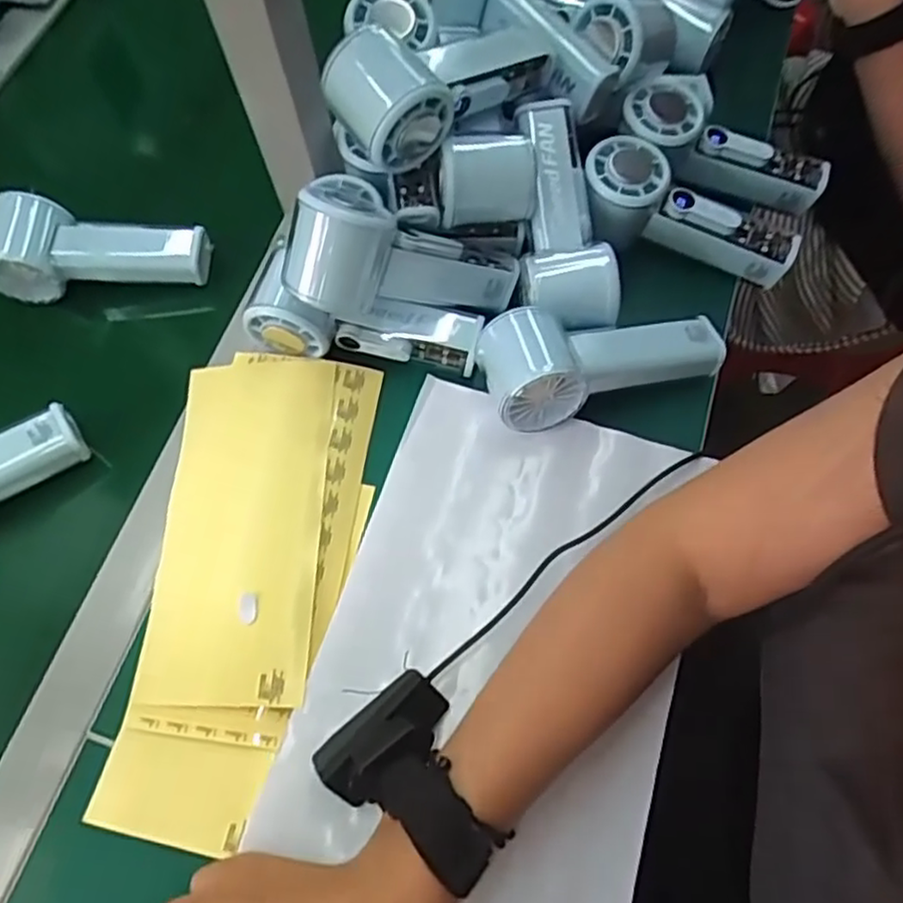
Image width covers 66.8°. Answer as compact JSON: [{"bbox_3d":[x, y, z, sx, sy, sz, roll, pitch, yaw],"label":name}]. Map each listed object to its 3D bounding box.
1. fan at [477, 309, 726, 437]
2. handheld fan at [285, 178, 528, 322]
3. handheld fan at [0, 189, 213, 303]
[{"bbox_3d":[0.098,-0.062,0.433,0.151,0.063,0.064,-13,68,-3],"label":"fan"},{"bbox_3d":[-0.029,-0.117,0.436,0.155,0.070,0.065,3,62,-35],"label":"handheld fan"},{"bbox_3d":[-0.256,-0.144,0.491,0.144,0.049,0.059,4,68,5],"label":"handheld fan"}]

